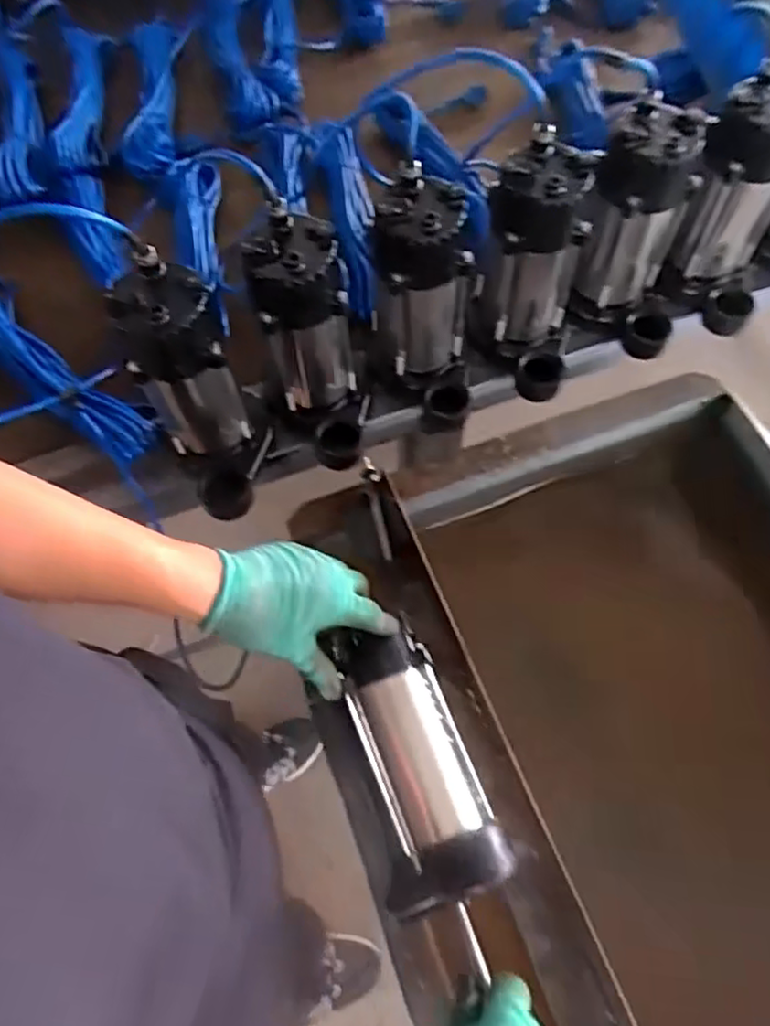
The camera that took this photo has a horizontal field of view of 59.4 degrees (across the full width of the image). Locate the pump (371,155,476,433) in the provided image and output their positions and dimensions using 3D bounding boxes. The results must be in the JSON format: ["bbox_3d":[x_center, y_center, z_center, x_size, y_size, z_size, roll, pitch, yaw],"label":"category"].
[{"bbox_3d":[0.043,-0.213,0.747,0.107,0.268,0.164,0,63,1],"label":"pump"}]

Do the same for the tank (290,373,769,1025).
[{"bbox_3d":[0.272,0.255,0.685,0.595,0.202,0.756,-19,65,-8],"label":"tank"}]

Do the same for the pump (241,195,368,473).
[{"bbox_3d":[-0.073,-0.162,0.693,0.105,0.220,0.147,-13,64,-5],"label":"pump"}]

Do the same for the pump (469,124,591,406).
[{"bbox_3d":[0.159,-0.252,0.747,0.110,0.236,0.143,5,64,4],"label":"pump"}]

